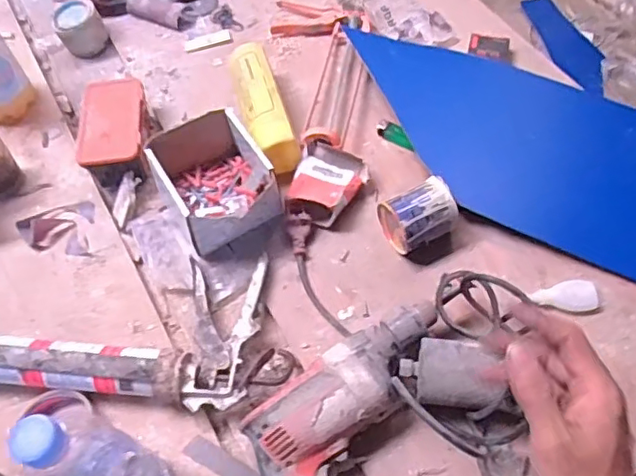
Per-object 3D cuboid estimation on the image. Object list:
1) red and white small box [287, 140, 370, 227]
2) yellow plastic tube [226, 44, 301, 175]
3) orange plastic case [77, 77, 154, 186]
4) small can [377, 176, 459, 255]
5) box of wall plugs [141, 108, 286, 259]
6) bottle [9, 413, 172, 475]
[{"bbox_3d":[0.013,-0.068,0.744,0.086,0.034,0.109,18,63,13],"label":"red and white small box"},{"bbox_3d":[-0.077,-0.176,0.795,0.055,0.064,0.213,-17,59,-7],"label":"yellow plastic tube"},{"bbox_3d":[-0.272,-0.141,0.793,0.089,0.059,0.154,-8,60,-1],"label":"orange plastic case"},{"bbox_3d":[0.119,-0.022,0.695,0.077,0.067,0.069,-24,62,-11],"label":"small can"},{"bbox_3d":[-0.122,-0.065,0.721,0.117,0.089,0.139,-28,62,-12],"label":"box of wall plugs"},{"bbox_3d":[-0.186,0.197,0.494,0.065,0.244,0.056,8,61,8],"label":"bottle"}]

